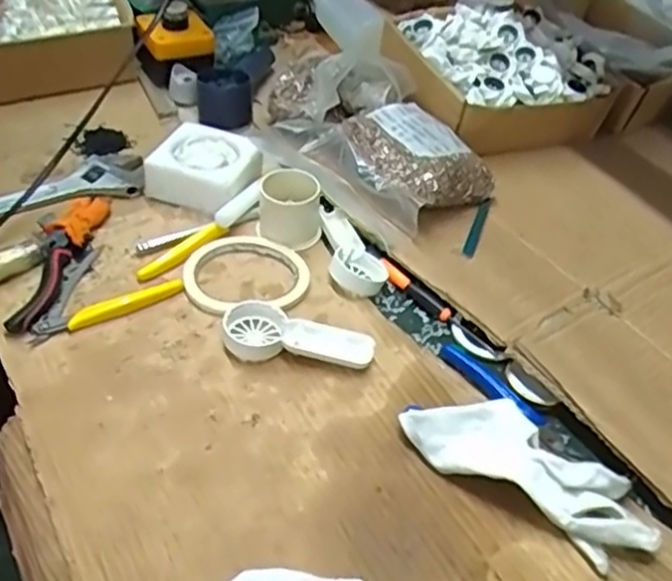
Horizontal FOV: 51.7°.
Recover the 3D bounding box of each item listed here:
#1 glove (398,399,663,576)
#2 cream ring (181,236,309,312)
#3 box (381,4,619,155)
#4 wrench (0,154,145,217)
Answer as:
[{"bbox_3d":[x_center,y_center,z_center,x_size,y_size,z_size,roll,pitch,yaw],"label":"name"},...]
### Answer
[{"bbox_3d":[0.125,0.115,0.450,0.164,0.035,0.058,28,46,20],"label":"glove"},{"bbox_3d":[-0.072,-0.015,0.570,0.099,0.011,0.098,4,43,-4],"label":"cream ring"},{"bbox_3d":[0.174,-0.233,0.773,0.237,0.107,0.177,-12,46,-20],"label":"box"},{"bbox_3d":[-0.275,-0.079,0.592,0.227,0.012,0.052,-22,51,-29],"label":"wrench"}]

